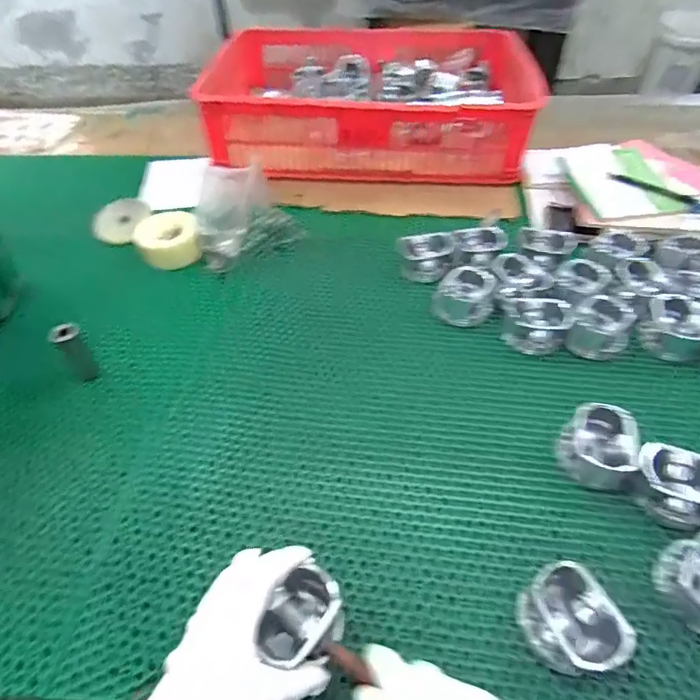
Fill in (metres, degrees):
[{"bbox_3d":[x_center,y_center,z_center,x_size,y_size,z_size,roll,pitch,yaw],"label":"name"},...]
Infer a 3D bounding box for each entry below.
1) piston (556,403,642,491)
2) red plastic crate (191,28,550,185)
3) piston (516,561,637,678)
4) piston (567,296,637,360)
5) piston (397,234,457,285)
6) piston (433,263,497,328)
[{"bbox_3d":[0.263,0.099,0.508,0.073,0.052,0.072,27,53,23],"label":"piston"},{"bbox_3d":[0.031,-0.513,0.994,0.620,0.169,0.482,0,47,2],"label":"red plastic crate"},{"bbox_3d":[0.183,0.226,0.399,0.066,0.049,0.080,-22,51,-18],"label":"piston"},{"bbox_3d":[0.321,-0.027,0.624,0.069,0.058,0.064,21,51,19],"label":"piston"},{"bbox_3d":[0.113,-0.145,0.737,0.080,0.049,0.072,0,47,1],"label":"piston"},{"bbox_3d":[0.159,-0.073,0.674,0.078,0.054,0.067,15,50,15],"label":"piston"}]

